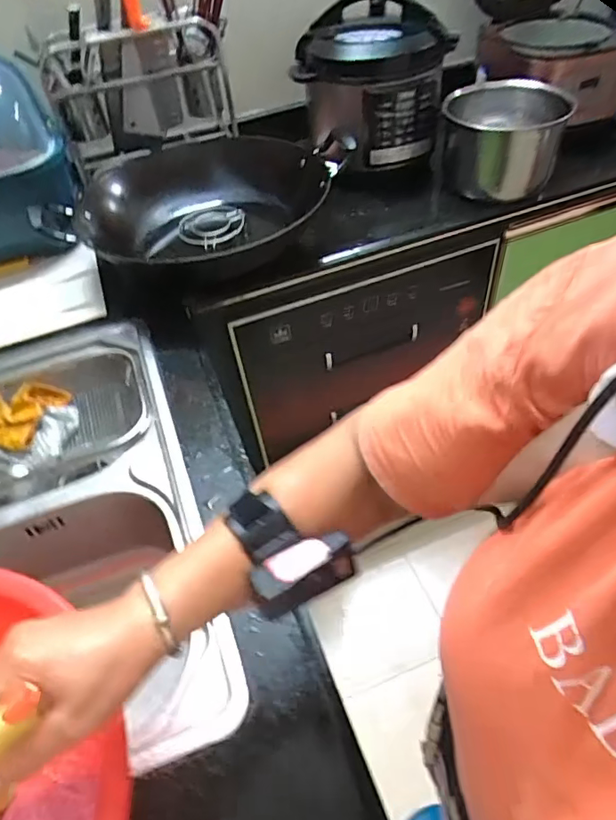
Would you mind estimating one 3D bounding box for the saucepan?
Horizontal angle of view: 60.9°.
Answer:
[{"bbox_3d":[0.378,-0.531,1.022,0.207,0.153,0.214,14,50,18],"label":"saucepan"}]

